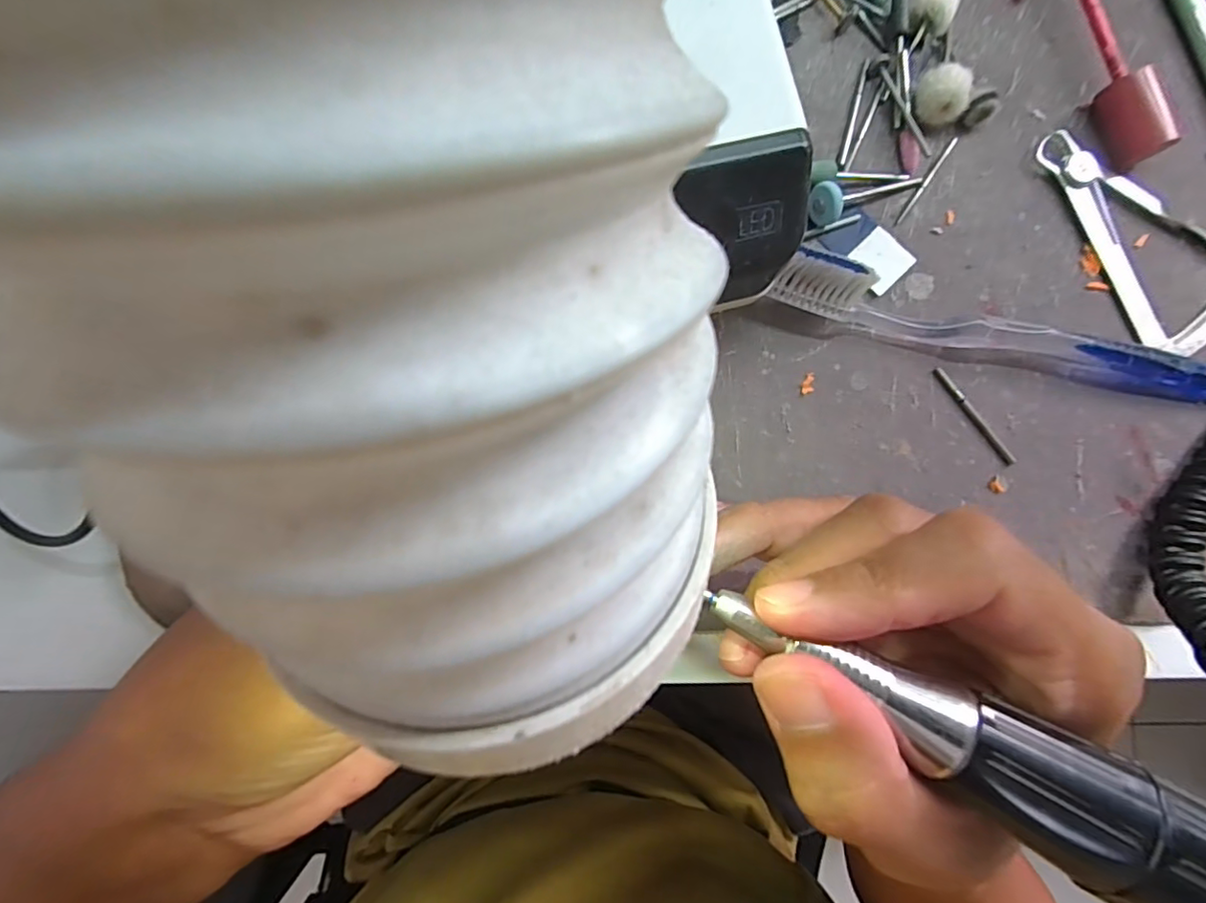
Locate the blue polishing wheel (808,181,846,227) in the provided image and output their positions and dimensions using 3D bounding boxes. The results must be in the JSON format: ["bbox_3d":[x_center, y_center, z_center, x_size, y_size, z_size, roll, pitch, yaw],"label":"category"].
[{"bbox_3d":[0.078,-0.087,0.197,0.004,0.014,0.013,-34,79,-29],"label":"blue polishing wheel"}]

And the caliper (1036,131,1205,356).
[{"bbox_3d":[0.213,-0.087,0.214,0.057,0.006,0.095,-26,88,-6],"label":"caliper"}]

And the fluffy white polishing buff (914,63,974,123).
[{"bbox_3d":[0.123,-0.129,0.204,0.016,0.016,0.015,1,85,-4],"label":"fluffy white polishing buff"}]

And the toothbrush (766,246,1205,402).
[{"bbox_3d":[0.147,-0.041,0.197,0.177,0.023,0.022,14,85,-3],"label":"toothbrush"}]

